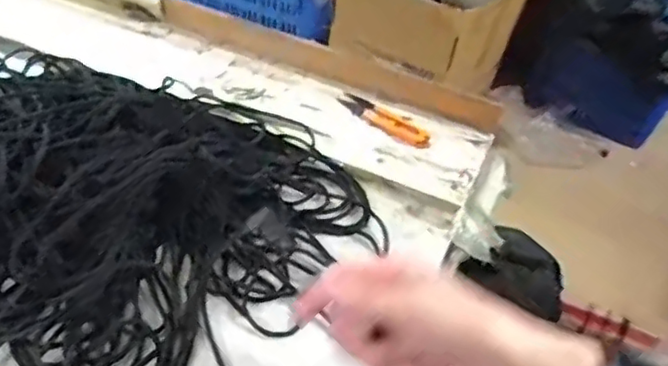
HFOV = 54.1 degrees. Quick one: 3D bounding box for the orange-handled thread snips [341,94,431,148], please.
[{"bbox_3d":[0.048,-0.061,0.626,0.101,0.011,0.023,35,50,26],"label":"orange-handled thread snips"}]

